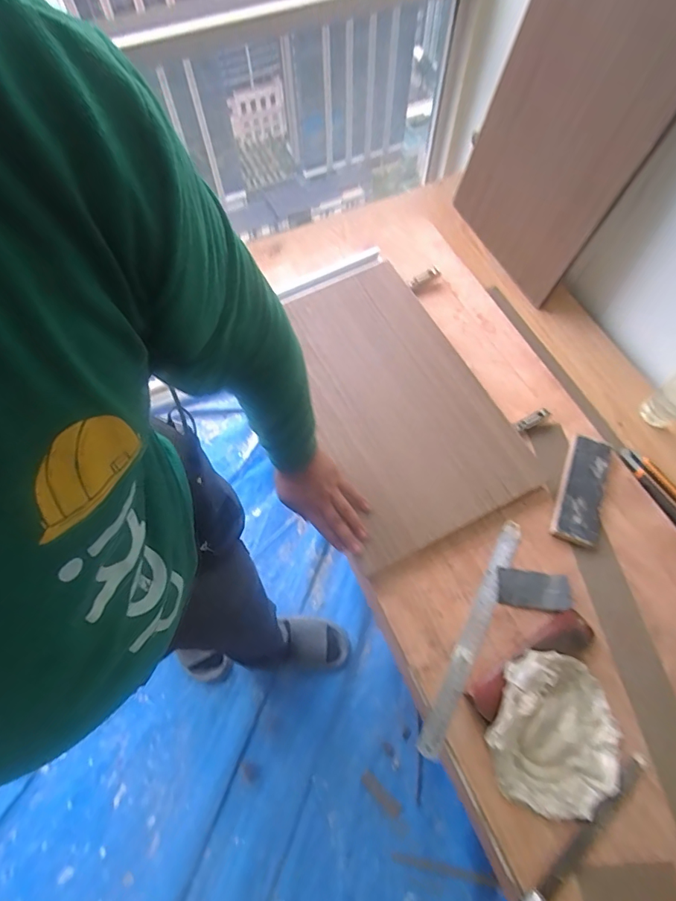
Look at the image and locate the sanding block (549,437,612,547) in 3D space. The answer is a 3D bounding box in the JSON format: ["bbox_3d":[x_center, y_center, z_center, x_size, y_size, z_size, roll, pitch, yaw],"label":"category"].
[{"bbox_3d":[0.380,0.054,0.721,0.069,0.025,0.182,21,68,10],"label":"sanding block"}]

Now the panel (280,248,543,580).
[{"bbox_3d":[0.087,-0.116,0.792,0.282,0.027,0.552,-19,67,-7],"label":"panel"}]

